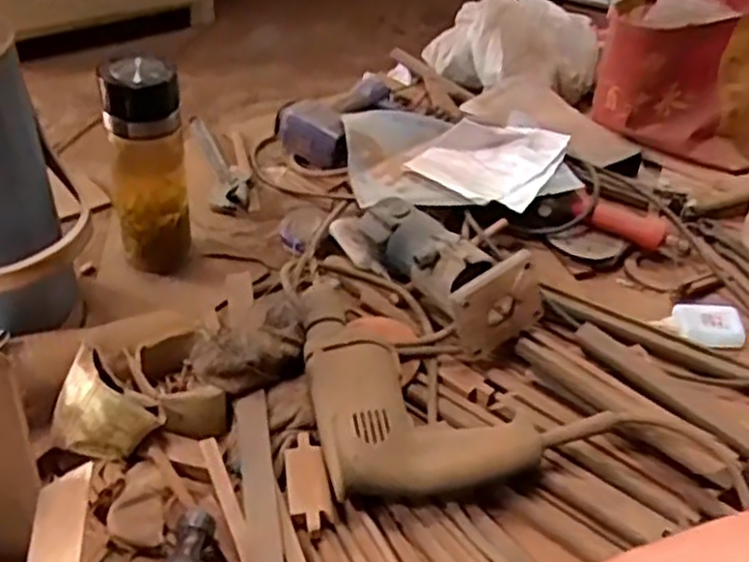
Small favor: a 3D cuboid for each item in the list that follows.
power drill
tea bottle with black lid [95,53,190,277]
[{"bbox_3d":[0.027,0.083,0.691,0.175,0.060,0.254,-5,41,-13],"label":"power drill"},{"bbox_3d":[-0.239,-0.114,0.808,0.077,0.231,0.061,-6,41,-15],"label":"tea bottle with black lid"}]

